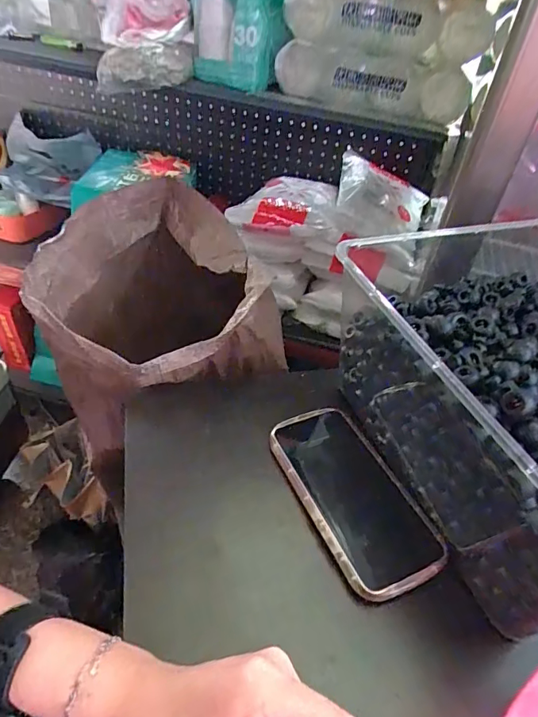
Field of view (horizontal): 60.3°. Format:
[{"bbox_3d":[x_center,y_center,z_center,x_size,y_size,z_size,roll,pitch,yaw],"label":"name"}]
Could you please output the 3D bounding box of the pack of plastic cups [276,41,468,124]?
[{"bbox_3d":[0.149,-0.404,0.674,0.278,0.071,0.061,13,43,7],"label":"pack of plastic cups"}]

